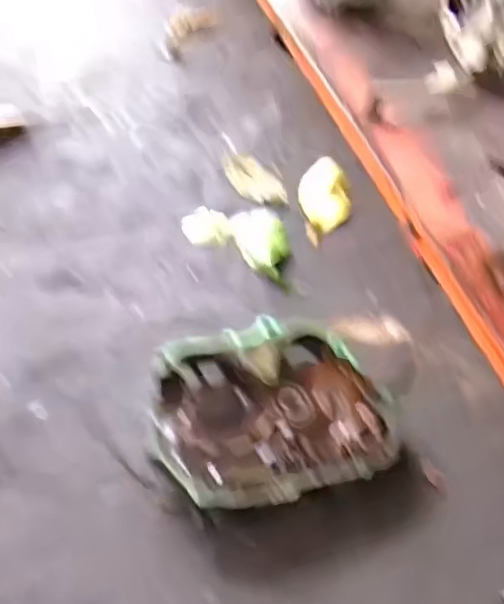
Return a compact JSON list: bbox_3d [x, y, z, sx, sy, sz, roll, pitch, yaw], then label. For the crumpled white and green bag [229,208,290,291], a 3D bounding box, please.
[{"bbox_3d":[0.020,-0.075,0.806,0.064,0.029,0.140,-17,56,-13],"label":"crumpled white and green bag"}]

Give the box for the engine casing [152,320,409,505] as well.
[{"bbox_3d":[0.017,0.116,0.643,0.241,0.066,0.179,-14,56,-11],"label":"engine casing"}]

